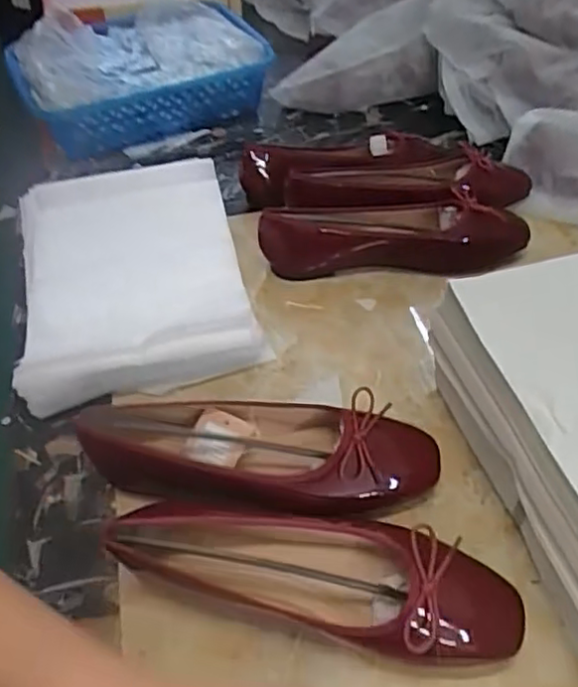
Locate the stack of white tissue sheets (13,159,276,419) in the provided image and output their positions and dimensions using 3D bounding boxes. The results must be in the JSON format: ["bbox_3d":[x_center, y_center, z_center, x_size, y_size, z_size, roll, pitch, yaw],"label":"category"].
[{"bbox_3d":[-0.159,-0.078,0.645,0.208,0.069,0.318,-13,48,-9],"label":"stack of white tissue sheets"}]

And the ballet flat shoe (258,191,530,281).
[{"bbox_3d":[0.101,-0.105,0.648,0.255,0.071,0.065,1,47,4],"label":"ballet flat shoe"}]

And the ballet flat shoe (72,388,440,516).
[{"bbox_3d":[-0.022,0.083,0.487,0.261,0.064,0.076,1,47,4],"label":"ballet flat shoe"}]

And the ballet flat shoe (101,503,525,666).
[{"bbox_3d":[0.019,0.143,0.419,0.245,0.078,0.075,11,49,13],"label":"ballet flat shoe"}]

